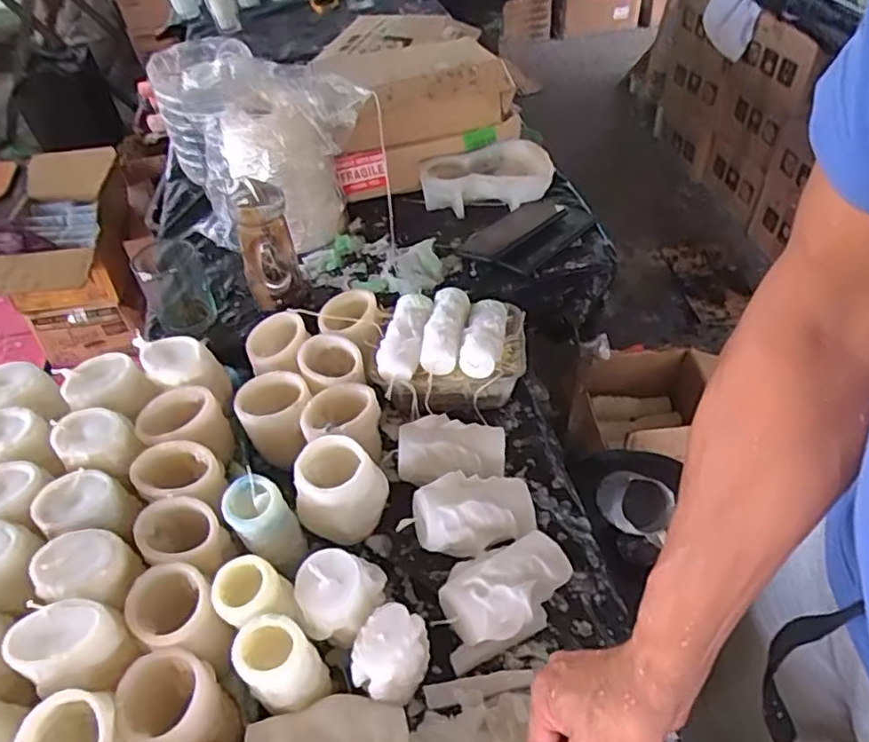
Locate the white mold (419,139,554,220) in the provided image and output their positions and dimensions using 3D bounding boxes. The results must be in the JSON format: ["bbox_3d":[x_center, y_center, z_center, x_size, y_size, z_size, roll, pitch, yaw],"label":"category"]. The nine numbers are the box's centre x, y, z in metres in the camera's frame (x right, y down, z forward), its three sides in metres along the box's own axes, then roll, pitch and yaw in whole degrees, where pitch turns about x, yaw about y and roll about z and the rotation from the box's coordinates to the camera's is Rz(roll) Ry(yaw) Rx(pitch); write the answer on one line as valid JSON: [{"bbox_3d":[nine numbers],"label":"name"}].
[{"bbox_3d":[0.075,-0.275,0.912,0.185,0.044,0.109,-16,48,-11],"label":"white mold"}]

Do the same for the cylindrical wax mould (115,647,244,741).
[{"bbox_3d":[-0.187,0.261,0.477,0.086,0.073,0.063,31,56,28],"label":"cylindrical wax mould"}]

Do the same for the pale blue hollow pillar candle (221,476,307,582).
[{"bbox_3d":[-0.153,0.139,0.570,0.055,0.082,0.049,31,56,28],"label":"pale blue hollow pillar candle"}]

